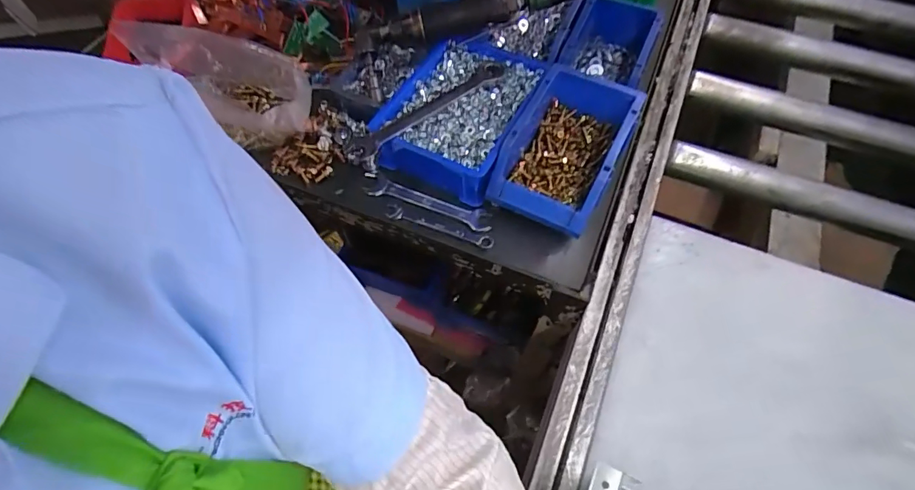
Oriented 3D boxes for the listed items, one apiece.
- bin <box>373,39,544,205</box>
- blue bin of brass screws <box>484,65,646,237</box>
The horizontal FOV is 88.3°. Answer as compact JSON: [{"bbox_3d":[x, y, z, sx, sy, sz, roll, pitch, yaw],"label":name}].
[{"bbox_3d":[0.003,-0.156,0.568,0.149,0.064,0.197,23,62,13],"label":"bin"},{"bbox_3d":[0.122,-0.107,0.536,0.116,0.081,0.178,24,63,14],"label":"blue bin of brass screws"}]

